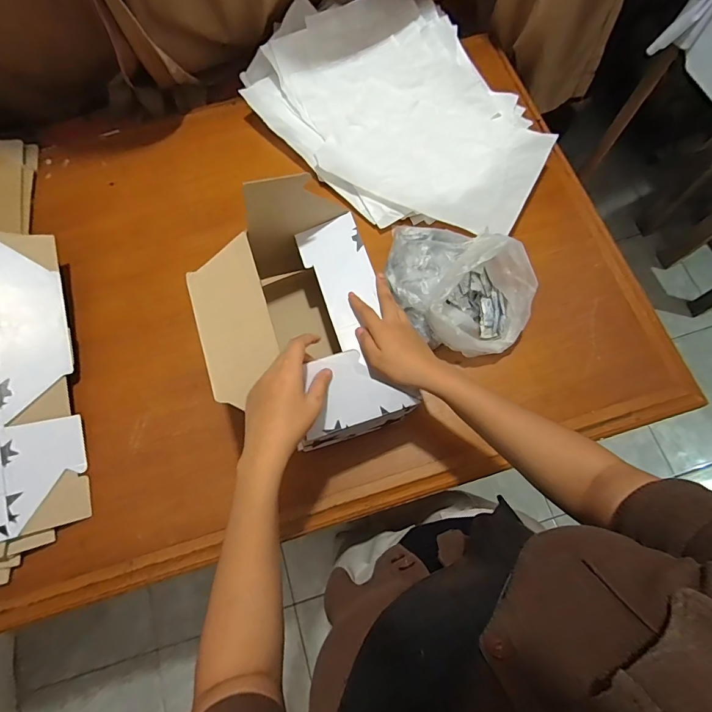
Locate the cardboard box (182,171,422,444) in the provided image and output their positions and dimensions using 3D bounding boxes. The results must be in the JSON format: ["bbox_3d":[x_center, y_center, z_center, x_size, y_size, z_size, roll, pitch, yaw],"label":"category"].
[{"bbox_3d":[-0.067,-0.036,0.532,0.209,0.194,0.281,-17,73,-4],"label":"cardboard box"}]

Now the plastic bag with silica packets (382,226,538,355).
[{"bbox_3d":[0.130,-0.096,0.587,0.234,0.113,0.159,32,76,11],"label":"plastic bag with silica packets"}]

